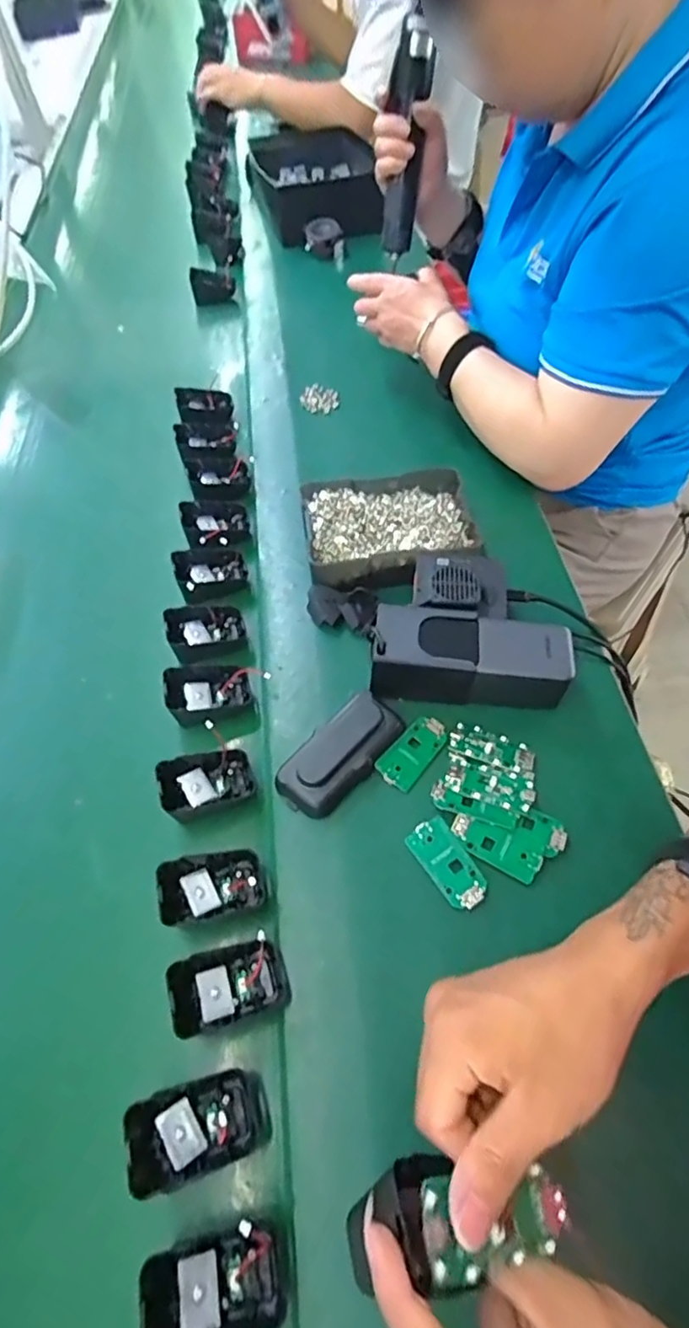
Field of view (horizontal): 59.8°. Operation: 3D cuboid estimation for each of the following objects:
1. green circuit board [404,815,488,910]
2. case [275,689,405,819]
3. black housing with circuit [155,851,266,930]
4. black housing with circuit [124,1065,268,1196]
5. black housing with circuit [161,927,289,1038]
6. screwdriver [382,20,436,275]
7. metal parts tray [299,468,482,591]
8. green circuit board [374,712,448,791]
[{"bbox_3d":[0.073,0.139,0.420,0.031,0.004,0.064,-29,64,-19],"label":"green circuit board"},{"bbox_3d":[-0.002,0.068,0.464,0.053,0.027,0.104,33,62,17],"label":"case"},{"bbox_3d":[-0.090,0.151,0.410,0.068,0.027,0.043,-11,59,-10],"label":"black housing with circuit"},{"bbox_3d":[-0.082,0.260,0.340,0.079,0.018,0.044,4,44,-31],"label":"black housing with circuit"},{"bbox_3d":[-0.072,0.200,0.374,0.068,0.033,0.046,-17,61,-13],"label":"black housing with circuit"},{"bbox_3d":[0.067,-0.551,0.646,0.036,0.195,0.032,5,35,0],"label":"screwdriver"},{"bbox_3d":[0.042,-0.128,0.587,0.157,0.047,0.124,-8,59,-8],"label":"metal parts tray"},{"bbox_3d":[0.054,0.067,0.469,0.032,0.005,0.064,35,63,17],"label":"green circuit board"}]

